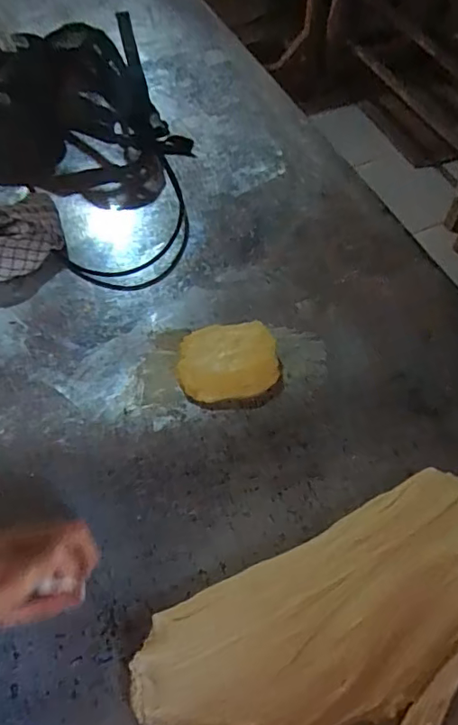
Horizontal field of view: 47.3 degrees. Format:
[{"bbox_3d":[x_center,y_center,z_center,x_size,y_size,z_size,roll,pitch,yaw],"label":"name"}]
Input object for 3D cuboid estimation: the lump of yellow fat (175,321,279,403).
[{"bbox_3d":[-0.004,-0.004,0.556,0.101,0.033,0.088,-10,57,-7],"label":"lump of yellow fat"}]

